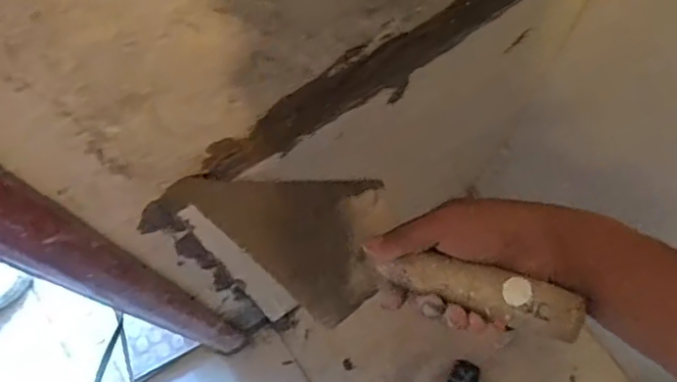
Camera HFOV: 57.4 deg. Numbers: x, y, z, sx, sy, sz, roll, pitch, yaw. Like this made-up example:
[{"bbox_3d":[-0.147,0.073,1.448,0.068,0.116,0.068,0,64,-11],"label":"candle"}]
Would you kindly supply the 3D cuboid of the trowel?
[{"bbox_3d":[0.011,0.044,0.499,0.365,0.080,0.105,13,67,39],"label":"trowel"}]

